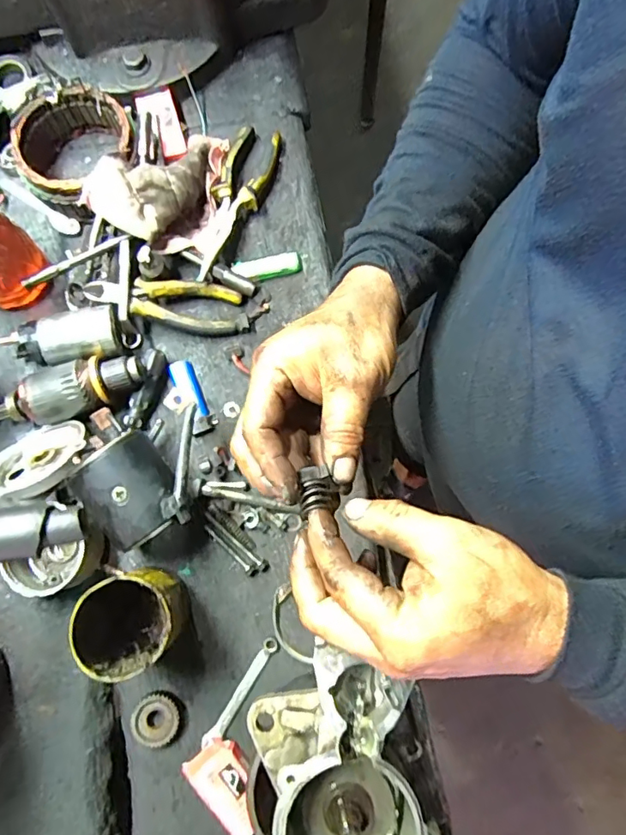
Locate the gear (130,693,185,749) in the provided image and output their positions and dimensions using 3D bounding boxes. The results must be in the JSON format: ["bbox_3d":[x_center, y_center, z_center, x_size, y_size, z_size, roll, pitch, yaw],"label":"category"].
[{"bbox_3d":[-0.143,0.280,0.483,0.045,0.022,0.040,43,82,9],"label":"gear"}]

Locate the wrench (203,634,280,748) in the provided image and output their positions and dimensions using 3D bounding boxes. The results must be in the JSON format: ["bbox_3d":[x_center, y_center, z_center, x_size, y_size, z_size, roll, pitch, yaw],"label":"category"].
[{"bbox_3d":[-0.068,0.260,0.496,0.013,0.008,0.109,33,80,8],"label":"wrench"}]

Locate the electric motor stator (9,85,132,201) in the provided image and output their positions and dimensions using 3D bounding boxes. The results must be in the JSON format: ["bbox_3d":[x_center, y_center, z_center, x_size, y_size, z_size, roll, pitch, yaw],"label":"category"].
[{"bbox_3d":[-0.258,-0.292,0.587,0.125,0.070,0.124,-22,78,-4],"label":"electric motor stator"}]

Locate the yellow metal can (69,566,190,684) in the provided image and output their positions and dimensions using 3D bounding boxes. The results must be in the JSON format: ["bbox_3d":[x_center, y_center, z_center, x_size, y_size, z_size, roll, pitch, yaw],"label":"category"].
[{"bbox_3d":[-0.146,0.172,0.456,0.072,0.117,0.077,0,77,1],"label":"yellow metal can"}]

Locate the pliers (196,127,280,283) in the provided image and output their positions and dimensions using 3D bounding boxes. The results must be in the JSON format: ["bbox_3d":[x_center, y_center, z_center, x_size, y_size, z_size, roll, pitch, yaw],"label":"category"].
[{"bbox_3d":[-0.083,-0.239,0.584,0.053,0.030,0.194,13,78,4],"label":"pliers"}]

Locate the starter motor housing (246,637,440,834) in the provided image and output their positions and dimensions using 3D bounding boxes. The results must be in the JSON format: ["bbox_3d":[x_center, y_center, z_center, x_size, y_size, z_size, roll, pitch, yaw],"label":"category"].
[{"bbox_3d":[0.018,0.232,0.351,0.107,0.064,0.139,-22,78,-4],"label":"starter motor housing"}]

